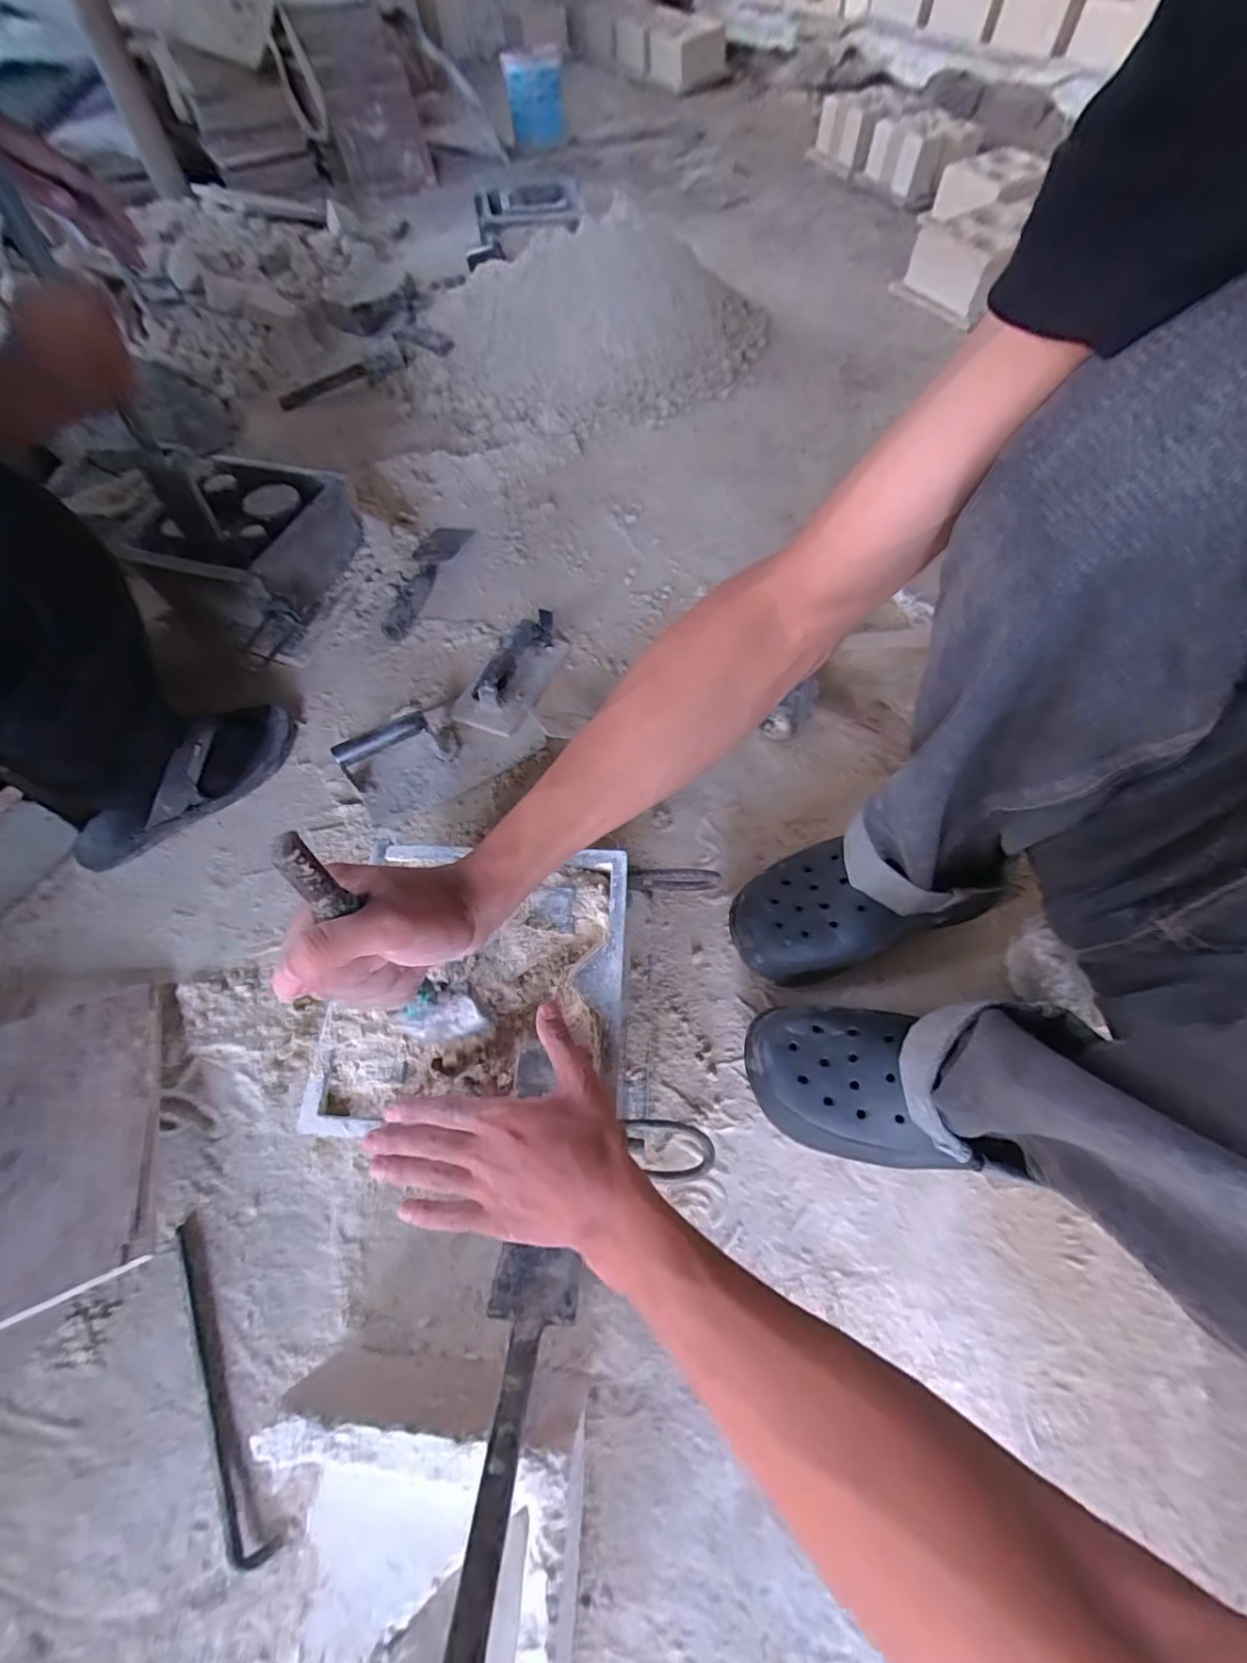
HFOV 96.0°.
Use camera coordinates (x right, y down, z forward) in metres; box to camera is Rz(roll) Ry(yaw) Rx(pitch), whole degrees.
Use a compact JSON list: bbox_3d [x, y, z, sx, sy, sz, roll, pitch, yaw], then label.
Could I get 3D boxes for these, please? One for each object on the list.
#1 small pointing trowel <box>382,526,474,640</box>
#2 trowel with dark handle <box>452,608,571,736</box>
[{"bbox_3d":[-0.300,-0.391,0.835,0.064,0.031,0.266,10,65,8],"label":"small pointing trowel"},{"bbox_3d":[-0.141,-0.212,0.711,0.088,0.072,0.186,24,68,14],"label":"trowel with dark handle"}]

